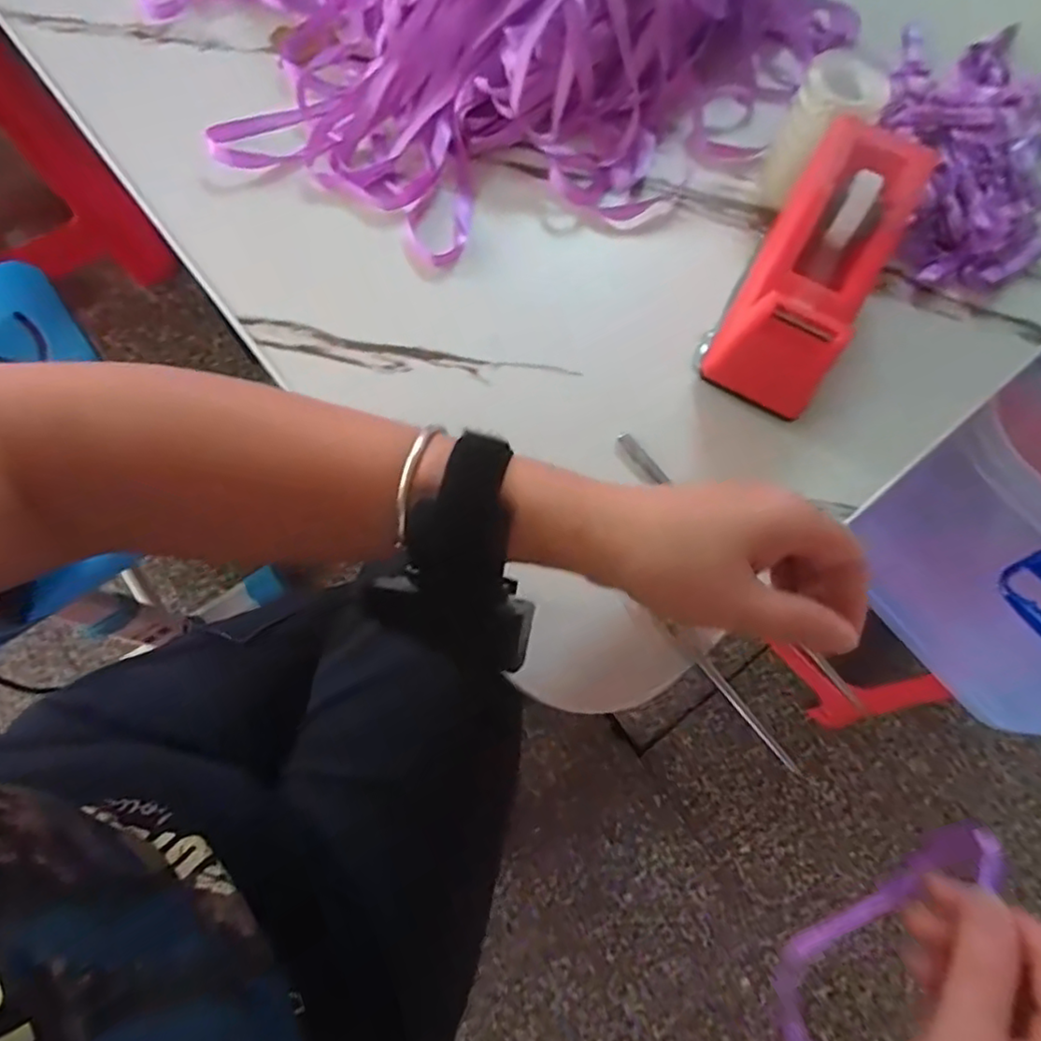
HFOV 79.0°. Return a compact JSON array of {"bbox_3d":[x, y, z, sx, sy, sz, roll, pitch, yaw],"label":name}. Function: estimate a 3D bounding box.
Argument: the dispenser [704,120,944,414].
[{"bbox_3d":[0.162,-0.139,0.355,0.061,0.077,0.154,28,73,4],"label":"dispenser"}]

